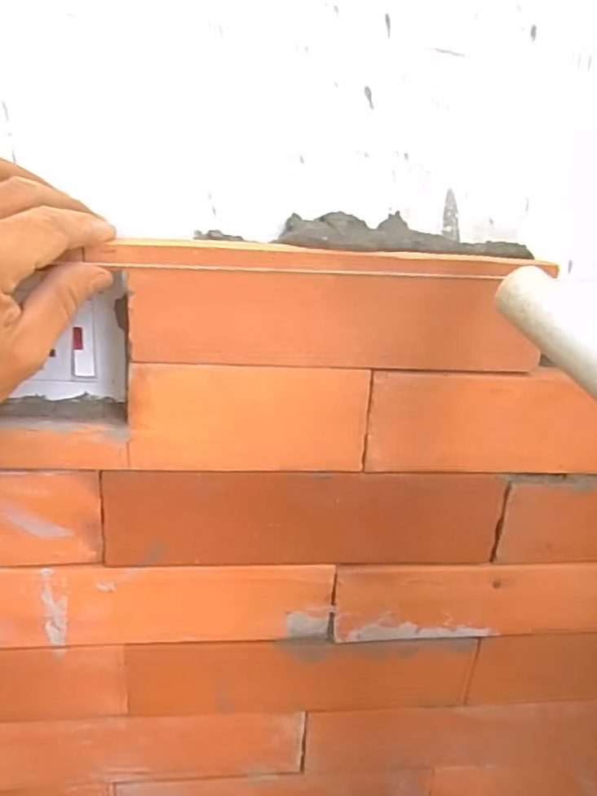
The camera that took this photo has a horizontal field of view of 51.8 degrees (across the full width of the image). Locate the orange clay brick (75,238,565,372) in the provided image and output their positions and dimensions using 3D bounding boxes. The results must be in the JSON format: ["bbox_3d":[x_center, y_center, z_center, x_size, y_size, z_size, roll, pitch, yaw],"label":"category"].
[{"bbox_3d":[0.017,-0.043,0.306,0.208,0.063,0.012,3,22,-4],"label":"orange clay brick"}]

